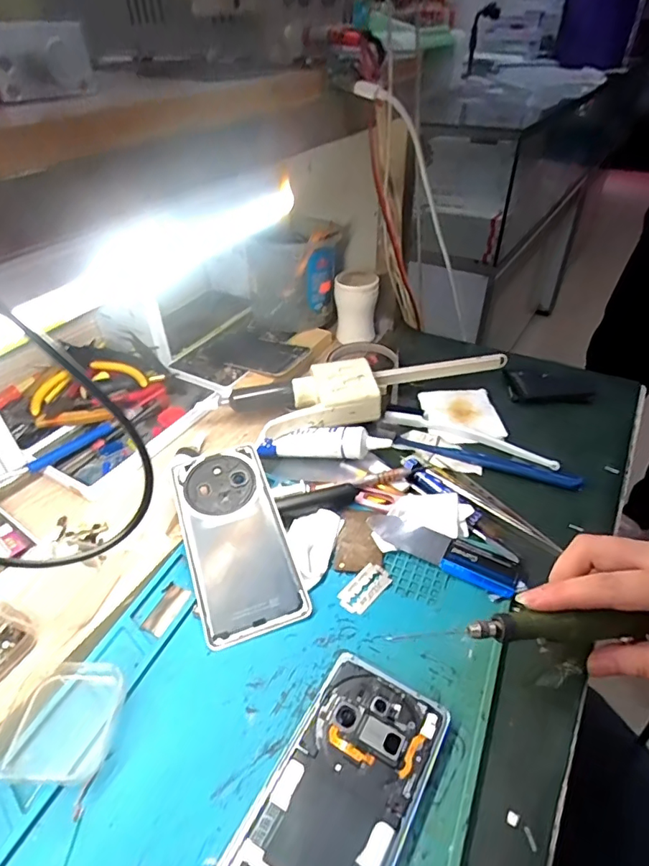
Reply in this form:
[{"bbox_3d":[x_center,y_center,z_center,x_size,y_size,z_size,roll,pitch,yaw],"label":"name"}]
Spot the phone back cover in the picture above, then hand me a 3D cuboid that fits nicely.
[{"bbox_3d":[-0.070,0.079,0.394,0.075,0.004,0.161,-15,54,-12],"label":"phone back cover"}]

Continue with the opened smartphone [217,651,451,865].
[{"bbox_3d":[0.002,0.201,0.261,0.074,0.010,0.161,21,45,24],"label":"opened smartphone"}]

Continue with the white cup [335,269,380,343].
[{"bbox_3d":[0.041,-0.163,0.640,0.051,0.076,0.045,2,40,3],"label":"white cup"}]

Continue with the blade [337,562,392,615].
[{"bbox_3d":[0.029,0.115,0.371,0.024,0.004,0.042,34,55,27],"label":"blade"}]

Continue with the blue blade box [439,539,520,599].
[{"bbox_3d":[0.117,0.100,0.378,0.054,0.004,0.032,20,44,23],"label":"blue blade box"}]

